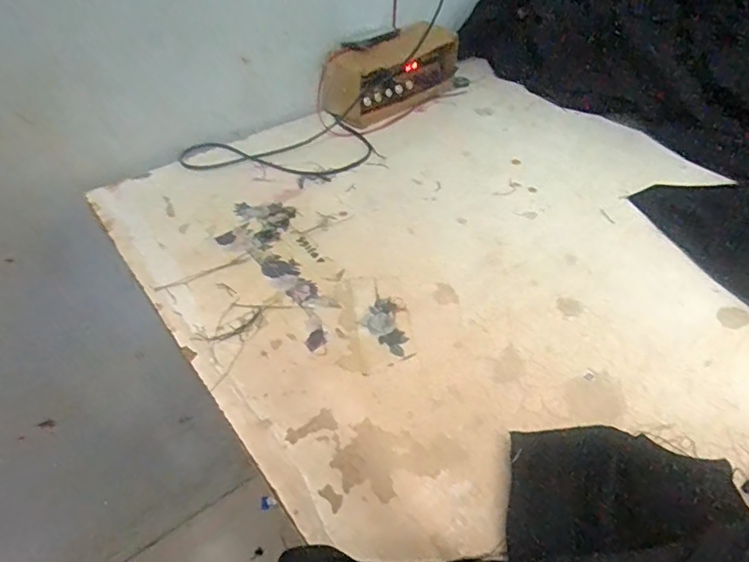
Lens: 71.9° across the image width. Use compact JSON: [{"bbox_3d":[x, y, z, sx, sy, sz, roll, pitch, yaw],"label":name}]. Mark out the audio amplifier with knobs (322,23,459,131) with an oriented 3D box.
[{"bbox_3d":[0.024,-0.280,0.696,0.199,0.093,0.061,-33,52,-27],"label":"audio amplifier with knobs"}]

